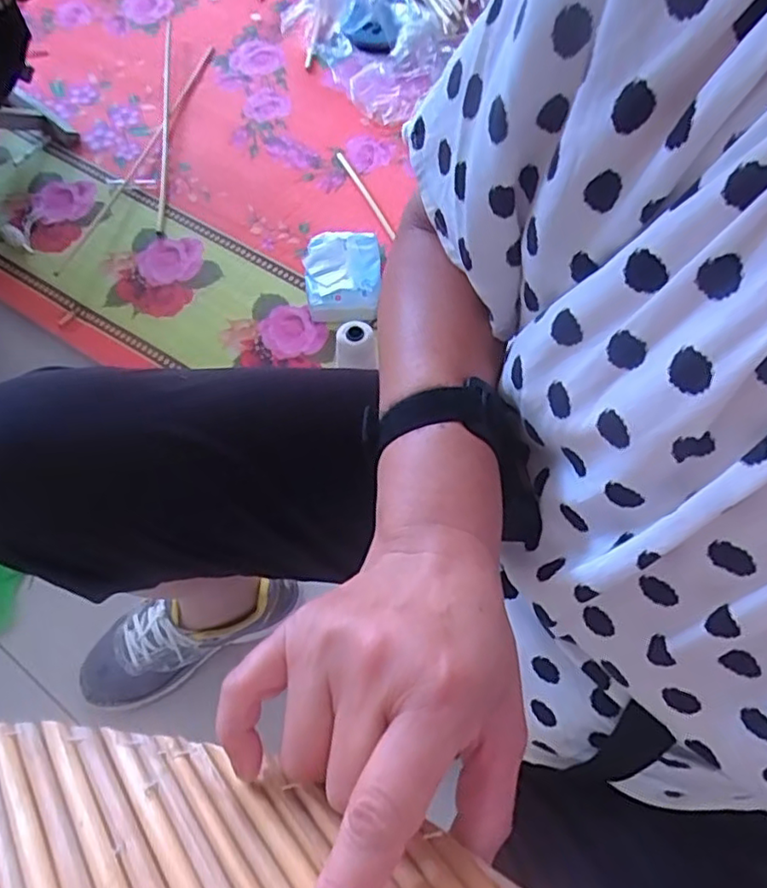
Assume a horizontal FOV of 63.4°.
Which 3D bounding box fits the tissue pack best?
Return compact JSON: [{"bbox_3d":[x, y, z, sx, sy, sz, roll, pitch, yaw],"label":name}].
[{"bbox_3d":[-0.061,-0.255,0.933,0.113,0.048,0.148,-6,64,-4],"label":"tissue pack"}]

